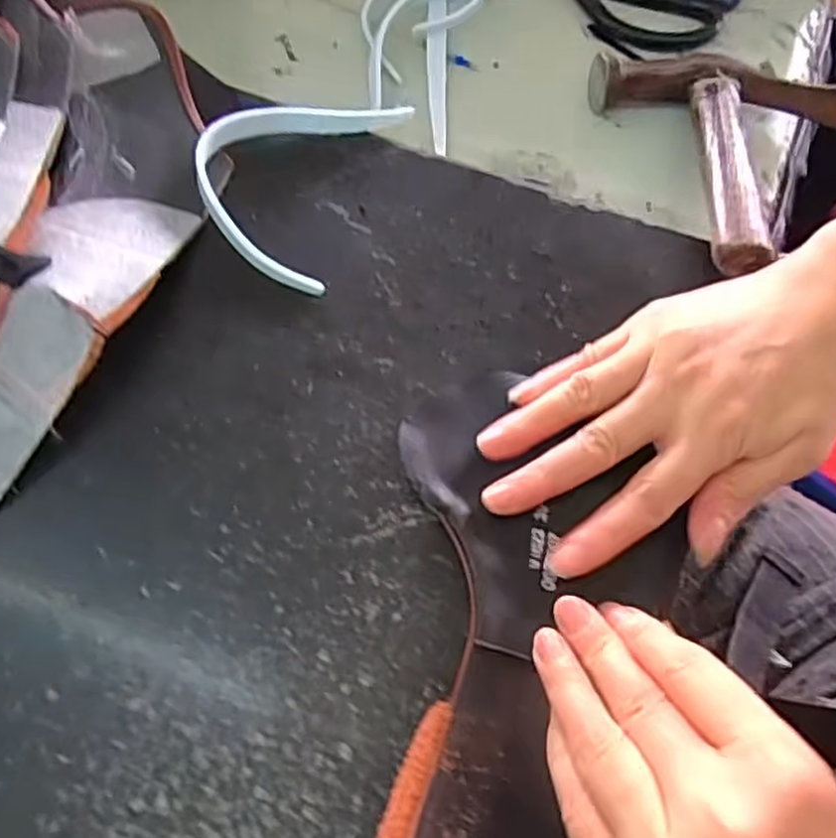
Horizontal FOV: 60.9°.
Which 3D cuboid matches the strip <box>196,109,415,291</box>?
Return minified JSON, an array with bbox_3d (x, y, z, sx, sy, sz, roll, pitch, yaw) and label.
[{"bbox_3d":[-0.061,-0.124,0.343,0.080,0.017,0.127,17,64,8],"label":"strip"}]

